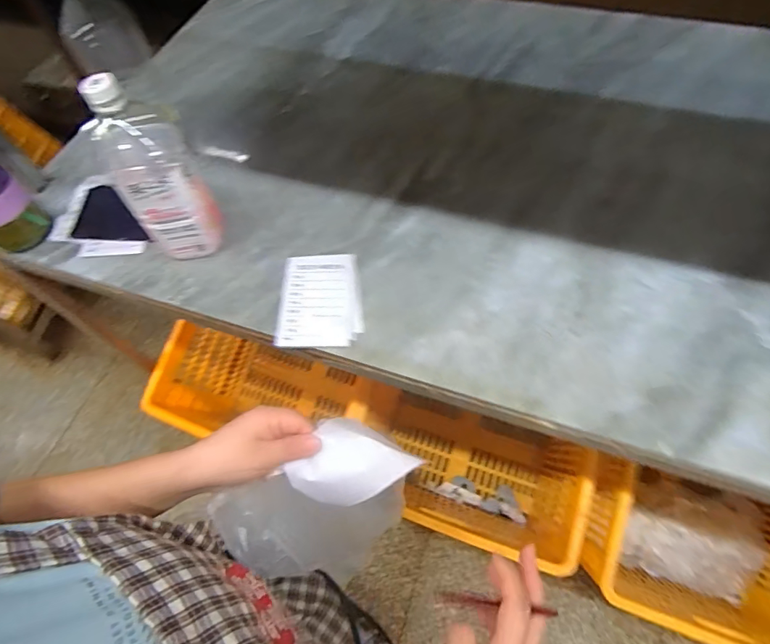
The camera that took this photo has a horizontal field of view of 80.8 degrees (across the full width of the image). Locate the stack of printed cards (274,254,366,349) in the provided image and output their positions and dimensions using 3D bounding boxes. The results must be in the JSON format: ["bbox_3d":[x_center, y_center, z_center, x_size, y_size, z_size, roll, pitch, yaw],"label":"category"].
[{"bbox_3d":[-0.078,-0.027,0.557,0.102,0.008,0.132,1,60,4],"label":"stack of printed cards"}]

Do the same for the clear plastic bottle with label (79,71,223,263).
[{"bbox_3d":[-0.258,-0.160,0.518,0.092,0.226,0.078,-34,64,-15],"label":"clear plastic bottle with label"}]

